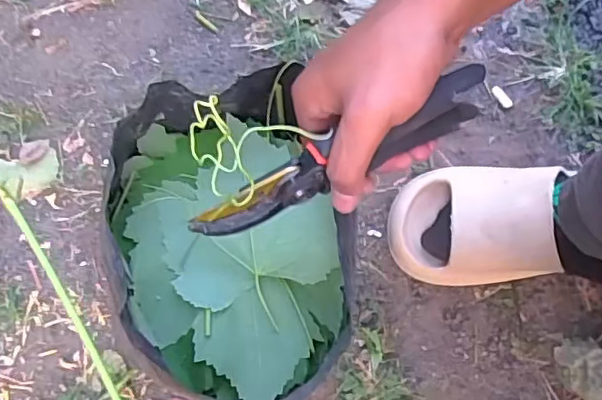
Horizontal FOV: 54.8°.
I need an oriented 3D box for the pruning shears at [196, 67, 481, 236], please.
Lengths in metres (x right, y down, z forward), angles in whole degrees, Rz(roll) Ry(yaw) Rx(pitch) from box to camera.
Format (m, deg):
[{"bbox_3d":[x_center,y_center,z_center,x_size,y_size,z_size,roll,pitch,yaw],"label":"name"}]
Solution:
[{"bbox_3d":[0.024,-0.025,0.359,0.194,0.057,0.023,-27,73,1],"label":"pruning shears"}]

